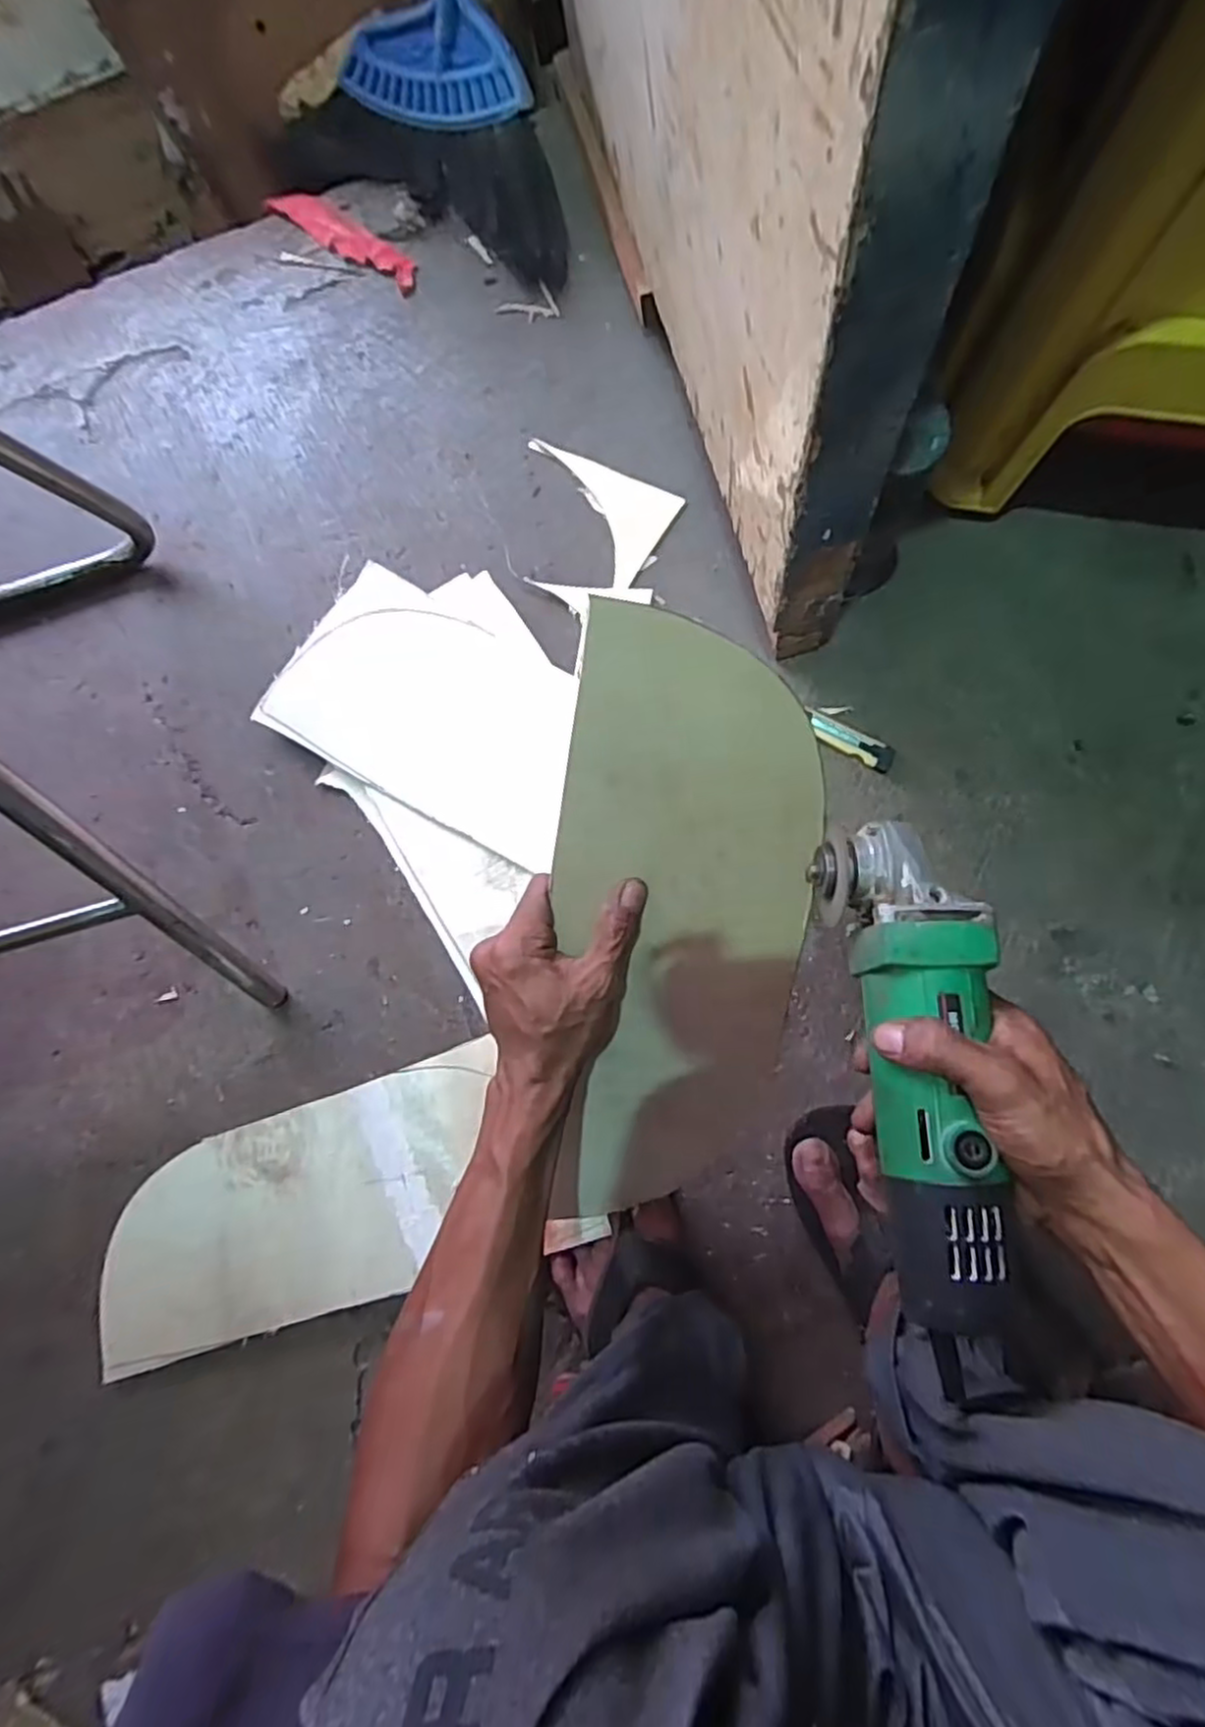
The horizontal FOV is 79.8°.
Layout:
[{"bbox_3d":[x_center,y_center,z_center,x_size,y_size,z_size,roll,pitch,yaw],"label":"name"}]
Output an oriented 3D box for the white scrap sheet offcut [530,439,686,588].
[{"bbox_3d":[-0.014,-0.311,0.640,0.146,0.004,0.091,27,89,9],"label":"white scrap sheet offcut"}]

